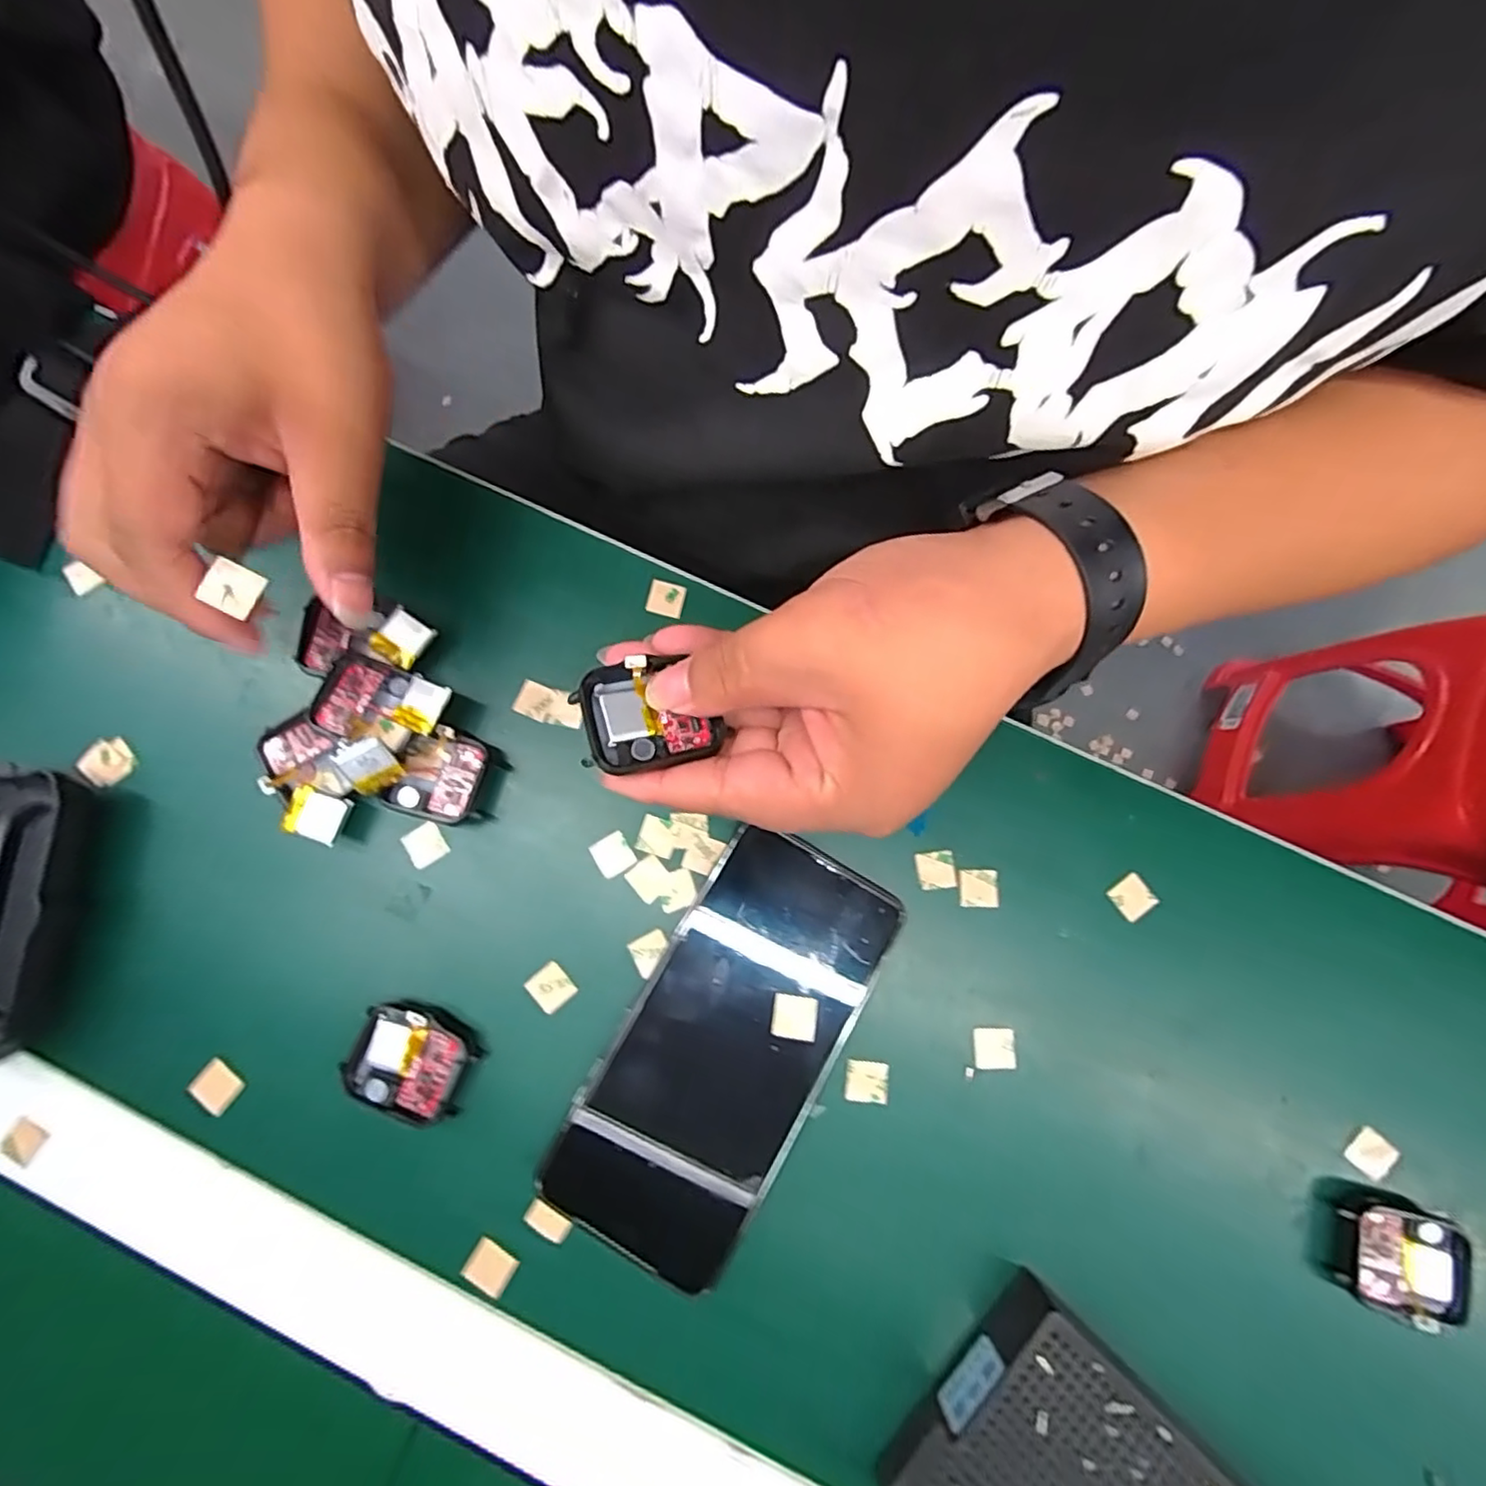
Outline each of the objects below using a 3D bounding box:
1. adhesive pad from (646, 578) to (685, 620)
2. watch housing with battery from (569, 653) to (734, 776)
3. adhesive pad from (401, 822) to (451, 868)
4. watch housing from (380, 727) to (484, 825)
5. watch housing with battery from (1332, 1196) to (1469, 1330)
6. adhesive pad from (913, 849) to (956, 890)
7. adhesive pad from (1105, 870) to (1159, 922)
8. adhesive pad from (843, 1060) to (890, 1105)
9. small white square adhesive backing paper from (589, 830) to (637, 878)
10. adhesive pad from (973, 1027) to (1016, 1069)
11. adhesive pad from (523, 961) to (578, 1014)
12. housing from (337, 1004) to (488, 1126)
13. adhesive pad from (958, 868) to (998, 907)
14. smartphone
[{"bbox_3d":[-0.036,-0.067,0.294,0.017,0.004,0.016,14,79,2],"label":"adhesive pad"},{"bbox_3d":[-0.031,-0.009,0.209,0.043,0.009,0.036,-14,79,-4],"label":"watch housing with battery"},{"bbox_3d":[-0.136,0.043,0.275,0.016,0.004,0.017,-34,81,-7],"label":"adhesive pad"},{"bbox_3d":[-0.128,0.015,0.274,0.035,0.017,0.038,21,79,3],"label":"watch housing"},{"bbox_3d":[0.250,0.196,0.245,0.040,0.016,0.037,17,79,3],"label":"watch housing with battery"},{"bbox_3d":[0.082,0.054,0.274,0.016,0.004,0.016,-6,79,-2],"label":"adhesive pad"},{"bbox_3d":[0.166,0.066,0.274,0.016,0.004,0.017,-36,81,-7],"label":"adhesive pad"},{"bbox_3d":[0.050,0.137,0.259,0.017,0.004,0.015,7,79,1],"label":"adhesive pad"},{"bbox_3d":[-0.056,0.048,0.275,0.016,0.004,0.016,-30,81,-6],"label":"small white square adhesive backing paper"},{"bbox_3d":[0.103,0.125,0.262,0.017,0.004,0.016,1,79,-1],"label":"adhesive pad"},{"bbox_3d":[-0.079,0.101,0.264,0.016,0.004,0.017,-40,82,-8],"label":"adhesive pad"},{"bbox_3d":[-0.130,0.125,0.255,0.047,0.014,0.040,20,79,3],"label":"housing"},{"bbox_3d":[0.101,0.062,0.273,0.016,0.004,0.016,1,79,-1],"label":"adhesive pad"},{"bbox_3d":[-0.006,0.118,0.256,0.077,0.015,0.162,30,80,5],"label":"smartphone"}]

